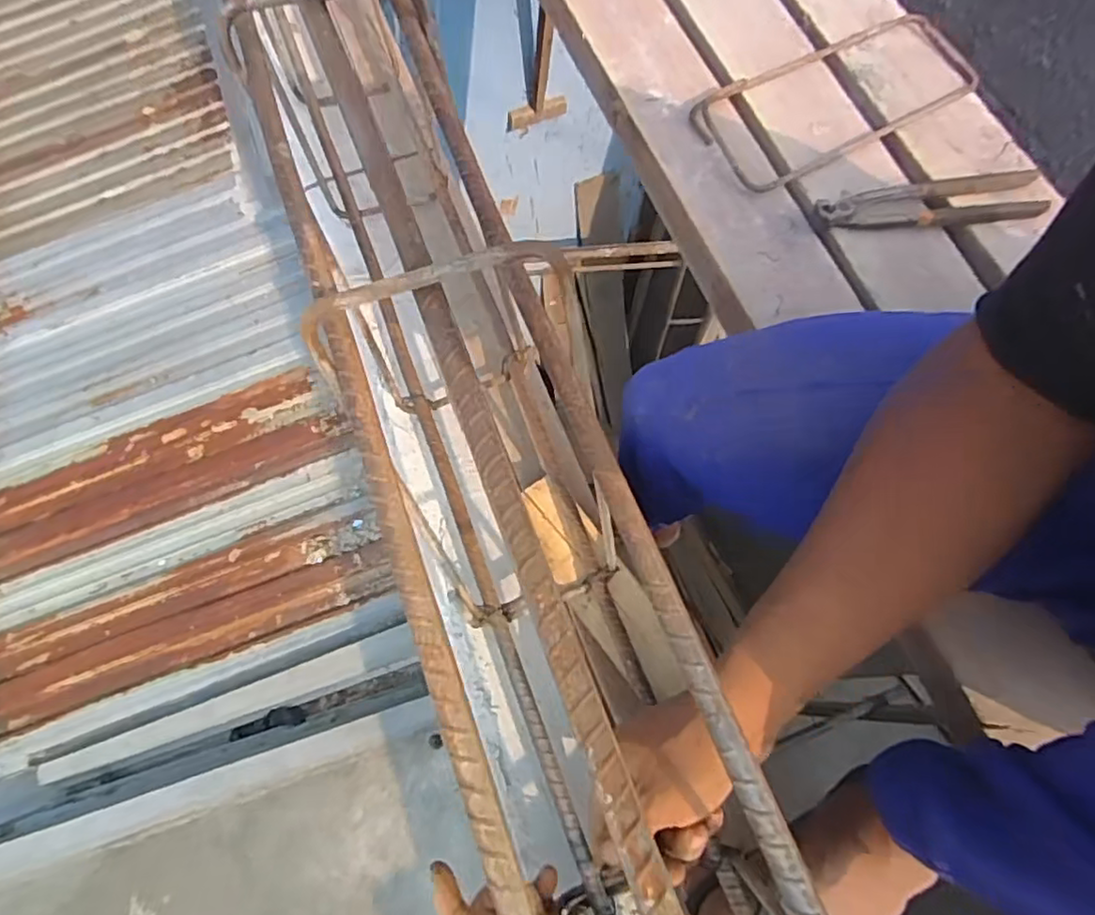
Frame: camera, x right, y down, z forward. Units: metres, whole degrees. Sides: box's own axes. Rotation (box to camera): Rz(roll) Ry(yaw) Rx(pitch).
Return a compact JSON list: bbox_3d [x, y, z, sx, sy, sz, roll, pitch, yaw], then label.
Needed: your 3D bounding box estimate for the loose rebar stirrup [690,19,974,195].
[{"bbox_3d":[0.315,-0.391,0.665,0.320,0.020,0.138,-28,74,-7],"label":"loose rebar stirrup"}]

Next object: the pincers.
[{"bbox_3d":[0.372,-0.251,0.617,0.212,0.019,0.050,-3,72,1],"label":"pincers"}]

